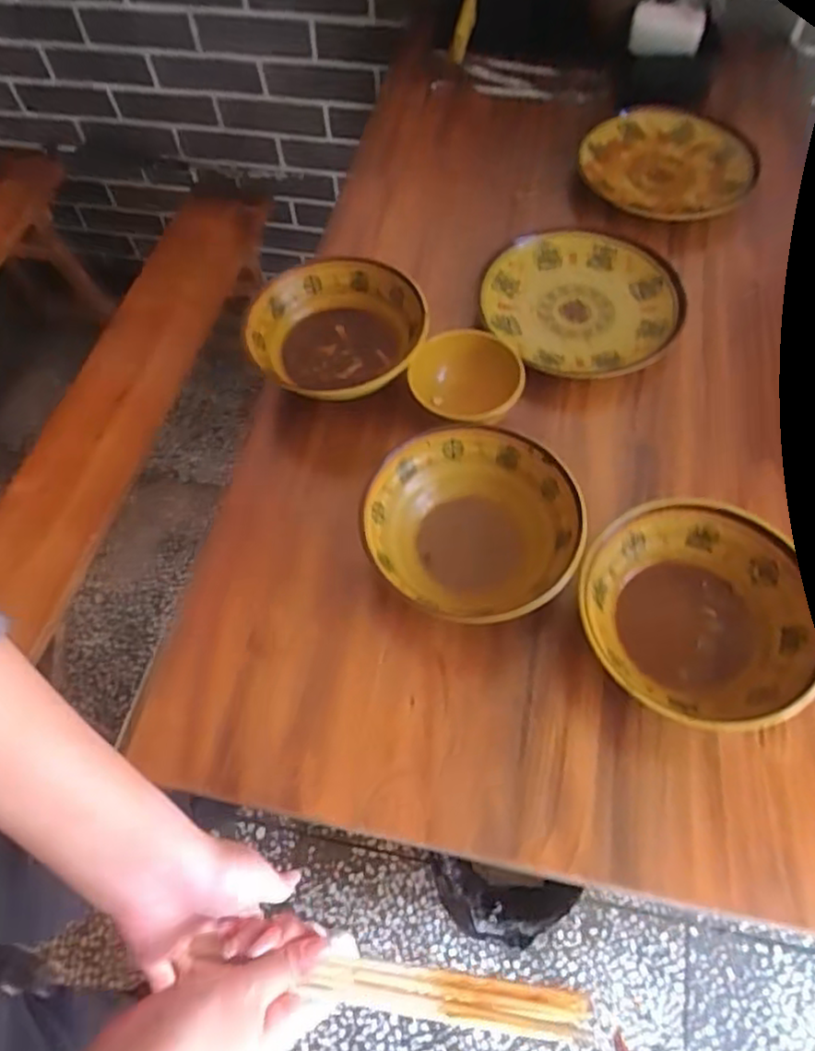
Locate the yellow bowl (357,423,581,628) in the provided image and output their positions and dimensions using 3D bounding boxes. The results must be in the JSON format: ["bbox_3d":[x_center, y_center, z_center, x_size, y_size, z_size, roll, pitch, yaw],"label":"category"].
[{"bbox_3d":[0.058,0.004,0.602,0.178,0.067,0.175,-1,62,2],"label":"yellow bowl"}]

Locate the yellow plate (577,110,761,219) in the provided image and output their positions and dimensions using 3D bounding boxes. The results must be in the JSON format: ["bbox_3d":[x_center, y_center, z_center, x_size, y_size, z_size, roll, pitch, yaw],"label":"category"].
[{"bbox_3d":[0.332,-0.468,0.877,0.193,0.020,0.214,-30,64,-13],"label":"yellow plate"}]

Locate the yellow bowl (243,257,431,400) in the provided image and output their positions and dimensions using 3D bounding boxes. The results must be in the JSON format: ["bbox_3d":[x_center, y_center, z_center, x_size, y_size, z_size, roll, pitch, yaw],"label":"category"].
[{"bbox_3d":[-0.070,-0.193,0.708,0.174,0.070,0.177,-1,62,2],"label":"yellow bowl"}]

